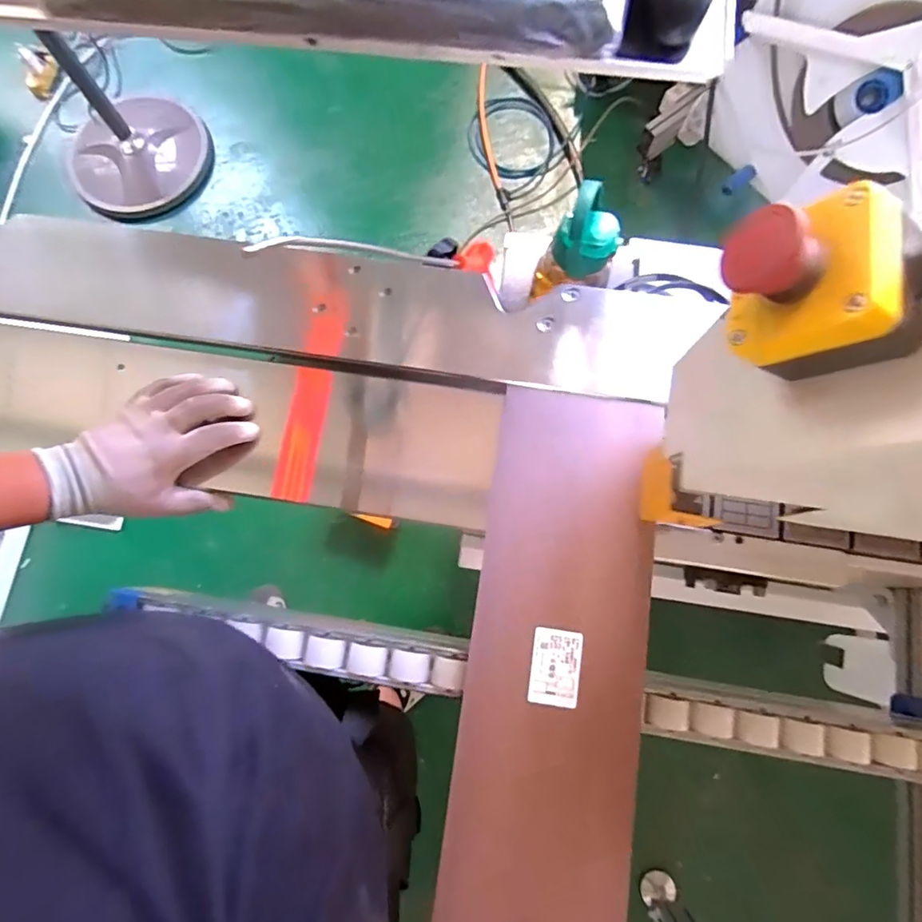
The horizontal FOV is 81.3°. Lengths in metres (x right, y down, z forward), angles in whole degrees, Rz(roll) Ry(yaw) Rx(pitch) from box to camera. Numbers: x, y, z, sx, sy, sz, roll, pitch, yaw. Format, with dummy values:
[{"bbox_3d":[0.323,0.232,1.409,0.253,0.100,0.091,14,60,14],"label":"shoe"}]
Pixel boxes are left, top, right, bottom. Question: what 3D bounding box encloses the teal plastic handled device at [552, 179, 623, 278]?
[{"bbox_3d":[0.179,-0.317,0.742,0.085,0.081,0.101,18,79,4],"label":"teal plastic handled device"}]

